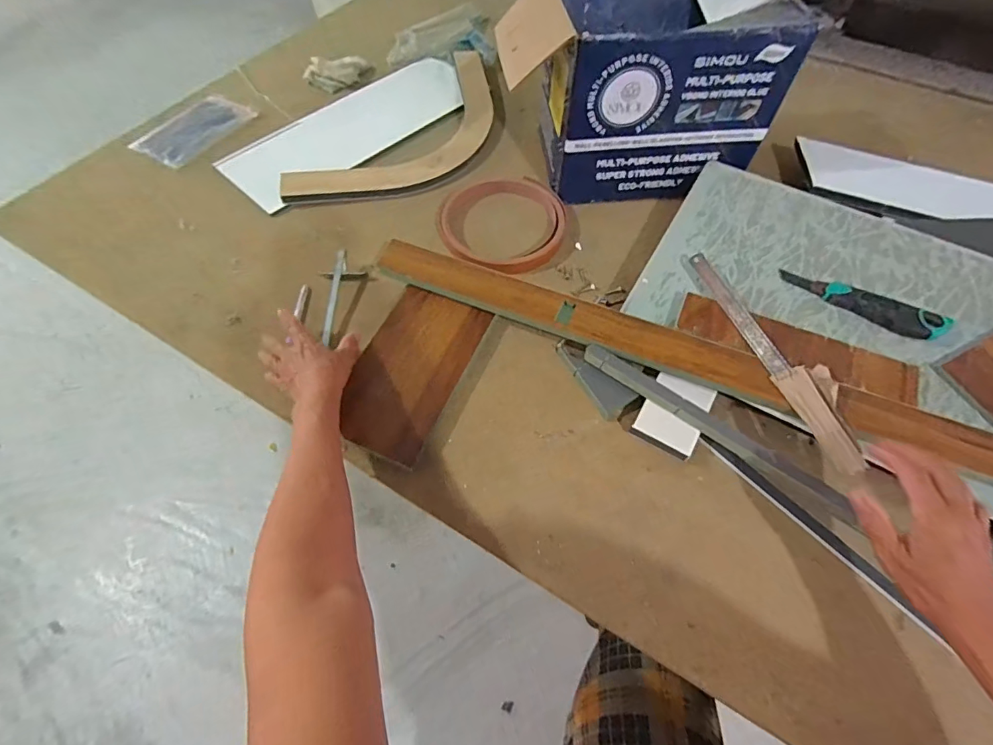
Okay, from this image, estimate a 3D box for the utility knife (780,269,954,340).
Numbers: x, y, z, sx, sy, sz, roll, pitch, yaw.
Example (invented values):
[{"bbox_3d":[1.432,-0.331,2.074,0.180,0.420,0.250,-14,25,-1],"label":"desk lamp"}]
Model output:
[{"bbox_3d":[0.451,-0.088,0.582,0.182,0.023,0.037,28,63,15],"label":"utility knife"}]

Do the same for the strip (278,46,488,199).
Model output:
[{"bbox_3d":[-0.132,-0.398,0.796,0.182,0.034,0.465,34,64,18],"label":"strip"}]

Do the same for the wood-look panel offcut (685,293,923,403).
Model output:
[{"bbox_3d":[0.353,-0.033,0.559,0.262,0.014,0.060,20,61,11],"label":"wood-look panel offcut"}]

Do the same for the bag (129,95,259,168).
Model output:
[{"bbox_3d":[-0.523,-0.421,0.808,0.132,0.014,0.180,25,62,14],"label":"bag"}]

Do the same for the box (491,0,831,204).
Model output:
[{"bbox_3d":[0.194,-0.421,0.706,0.363,0.234,0.198,-7,59,-5],"label":"box"}]

